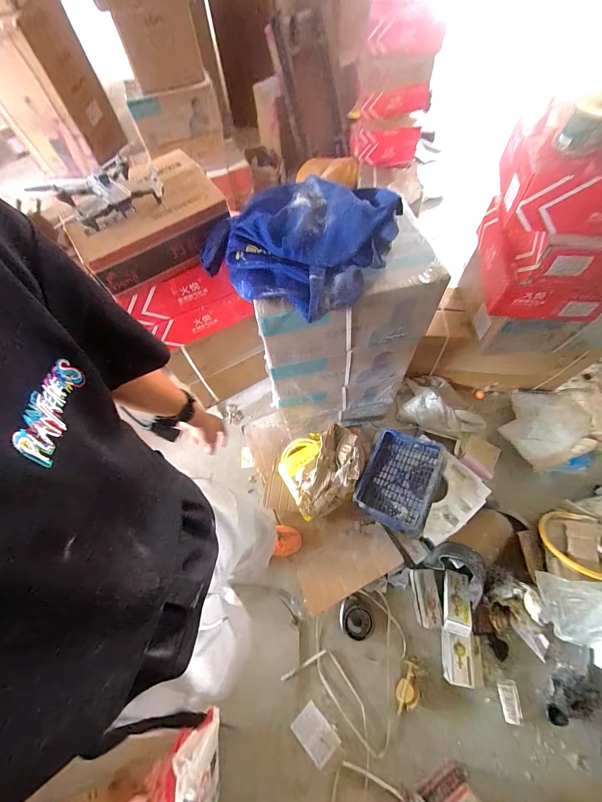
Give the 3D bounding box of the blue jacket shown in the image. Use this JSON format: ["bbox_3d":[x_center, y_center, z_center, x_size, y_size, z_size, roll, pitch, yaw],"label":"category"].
[{"bbox_3d":[-0.024,-0.401,0.765,0.441,0.148,0.328,30,69,16],"label":"blue jacket"}]

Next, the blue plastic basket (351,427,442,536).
[{"bbox_3d":[0.400,0.318,1.259,0.266,0.121,0.361,24,67,13],"label":"blue plastic basket"}]

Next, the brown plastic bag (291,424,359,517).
[{"bbox_3d":[0.119,0.300,1.294,0.230,0.104,0.366,36,71,18],"label":"brown plastic bag"}]

